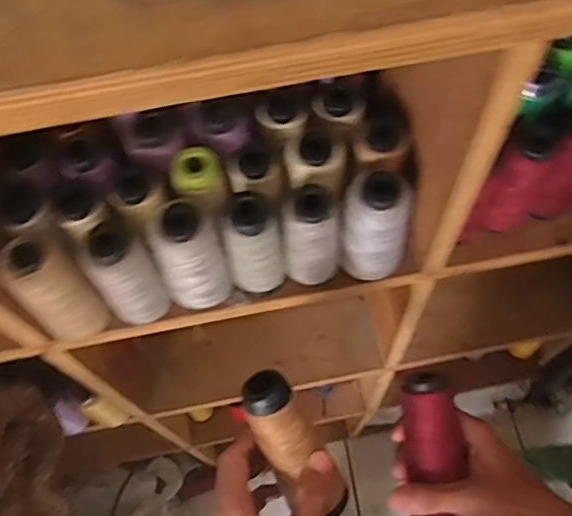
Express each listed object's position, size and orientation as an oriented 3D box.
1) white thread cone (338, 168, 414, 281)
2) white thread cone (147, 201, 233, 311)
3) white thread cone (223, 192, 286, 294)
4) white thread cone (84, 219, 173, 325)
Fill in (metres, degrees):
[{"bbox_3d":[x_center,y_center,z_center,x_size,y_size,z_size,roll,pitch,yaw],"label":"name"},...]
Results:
[{"bbox_3d":[0.070,-0.024,0.463,0.051,0.104,0.044,14,67,8],"label":"white thread cone"},{"bbox_3d":[-0.075,0.001,0.461,0.049,0.102,0.047,-26,67,-9],"label":"white thread cone"},{"bbox_3d":[-0.026,-0.008,0.456,0.039,0.099,0.034,-17,66,-5],"label":"white thread cone"},{"bbox_3d":[-0.125,0.015,0.458,0.045,0.101,0.045,-29,68,-11],"label":"white thread cone"}]

